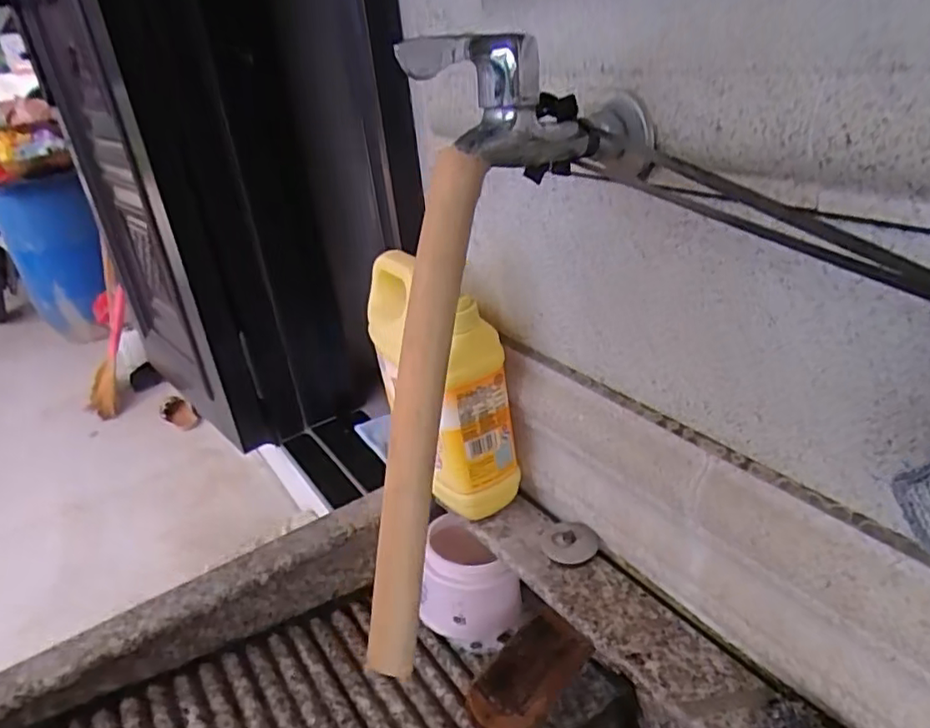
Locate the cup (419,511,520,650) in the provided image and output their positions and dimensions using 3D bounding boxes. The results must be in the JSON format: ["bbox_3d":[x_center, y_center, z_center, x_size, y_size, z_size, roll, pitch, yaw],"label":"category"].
[{"bbox_3d":[0.006,0.197,0.594,0.087,0.077,0.090,-5,28,3],"label":"cup"}]

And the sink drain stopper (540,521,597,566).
[{"bbox_3d":[0.087,0.148,0.532,0.044,0.012,0.038,-1,29,10],"label":"sink drain stopper"}]

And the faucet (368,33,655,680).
[{"bbox_3d":[0.000,-0.006,0.315,0.094,0.309,0.106,14,-3,34],"label":"faucet"}]

